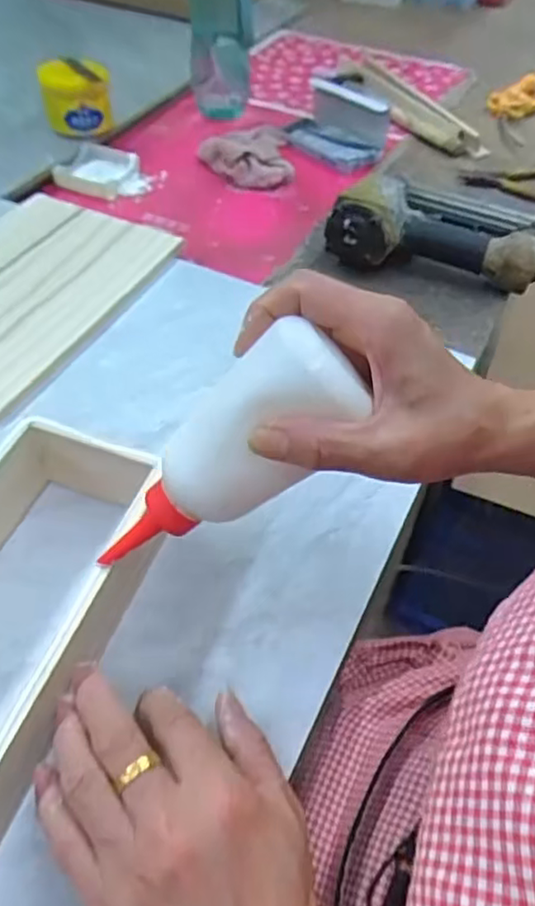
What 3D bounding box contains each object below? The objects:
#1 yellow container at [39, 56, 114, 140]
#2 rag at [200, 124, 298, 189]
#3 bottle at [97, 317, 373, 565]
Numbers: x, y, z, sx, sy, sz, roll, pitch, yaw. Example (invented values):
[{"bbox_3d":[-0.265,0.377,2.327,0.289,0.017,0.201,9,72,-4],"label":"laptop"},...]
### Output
[{"bbox_3d":[-0.226,-0.419,0.759,0.078,0.069,0.077,-9,52,-13],"label":"yellow container"},{"bbox_3d":[-0.026,-0.367,0.776,0.106,0.021,0.153,-1,51,-6],"label":"rag"},{"bbox_3d":[-0.023,0.002,0.301,0.047,0.151,0.043,18,35,-46],"label":"bottle"}]

